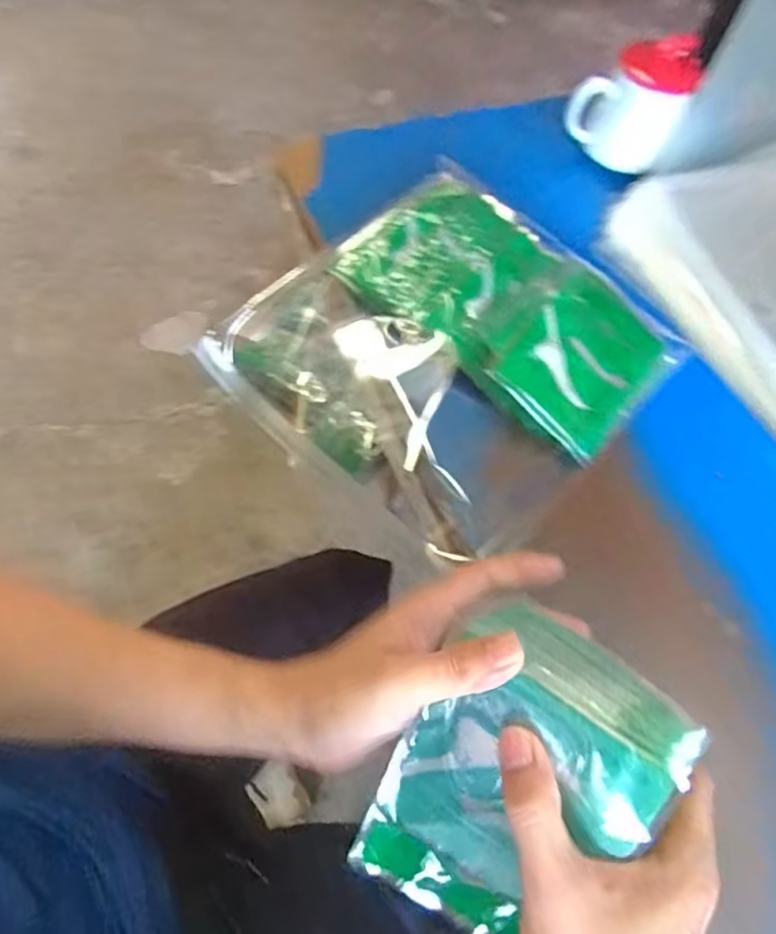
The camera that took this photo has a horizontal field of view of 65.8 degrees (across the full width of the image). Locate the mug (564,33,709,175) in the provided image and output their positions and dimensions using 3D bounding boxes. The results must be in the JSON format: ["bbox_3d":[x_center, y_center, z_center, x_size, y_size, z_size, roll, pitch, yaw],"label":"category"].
[{"bbox_3d":[0.241,-0.360,0.597,0.104,0.096,0.075,26,63,8],"label":"mug"}]

